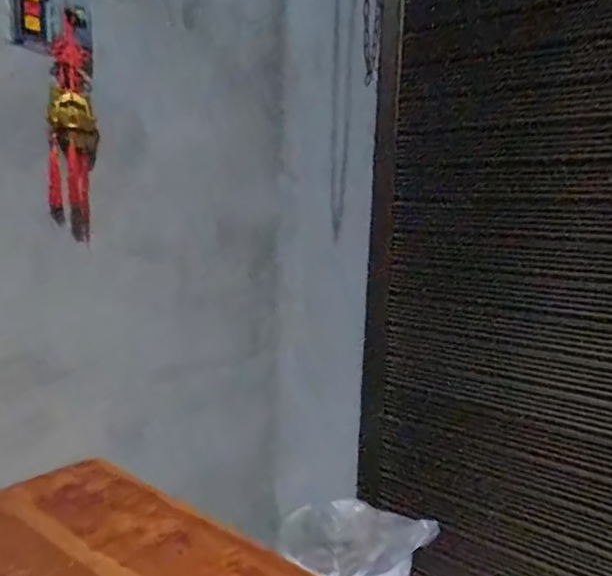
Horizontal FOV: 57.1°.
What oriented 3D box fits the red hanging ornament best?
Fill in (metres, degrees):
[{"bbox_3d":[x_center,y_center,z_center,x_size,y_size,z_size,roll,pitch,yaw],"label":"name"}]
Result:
[{"bbox_3d":[-0.376,-0.257,0.908,0.074,0.336,0.053,0,8,-20],"label":"red hanging ornament"}]

